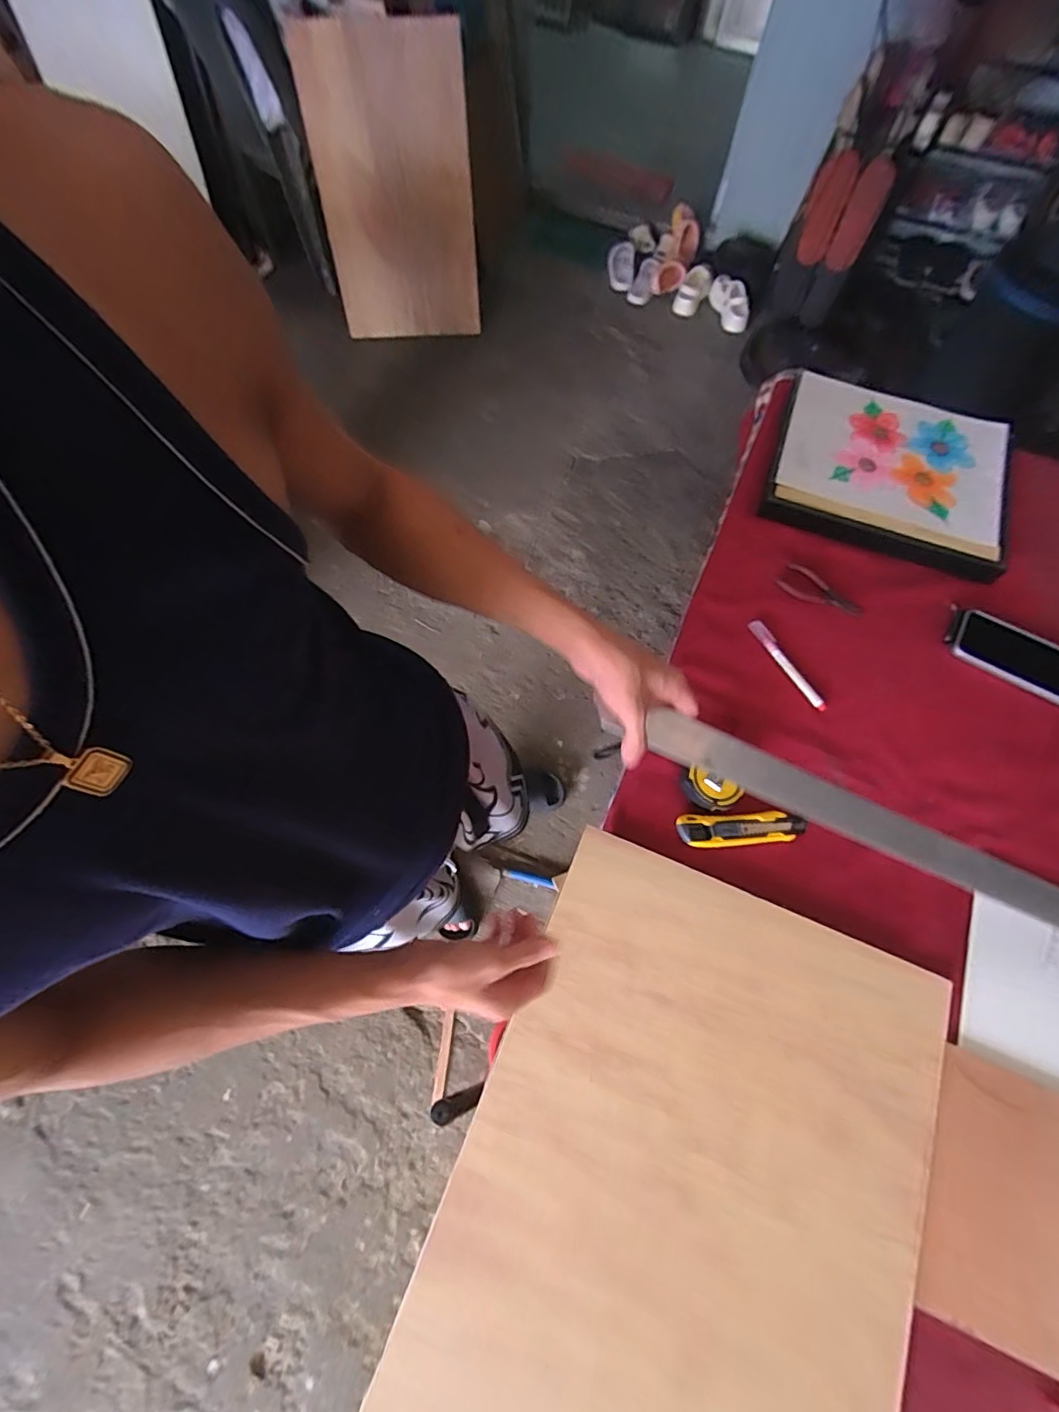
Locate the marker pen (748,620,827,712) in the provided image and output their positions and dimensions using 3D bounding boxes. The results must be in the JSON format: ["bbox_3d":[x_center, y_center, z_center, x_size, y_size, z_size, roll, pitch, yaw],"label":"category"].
[{"bbox_3d":[0.331,-0.054,0.667,0.018,0.010,0.140,-32,74,-13],"label":"marker pen"}]

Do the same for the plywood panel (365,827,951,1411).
[{"bbox_3d":[0.060,0.611,0.394,0.390,0.012,0.952,23,70,6],"label":"plywood panel"}]

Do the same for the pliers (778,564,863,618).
[{"bbox_3d":[0.392,-0.149,0.703,0.112,0.007,0.049,39,73,12],"label":"pliers"}]

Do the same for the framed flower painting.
[{"bbox_3d":[0.522,-0.340,0.762,0.327,0.041,0.284,19,70,5],"label":"framed flower painting"}]

